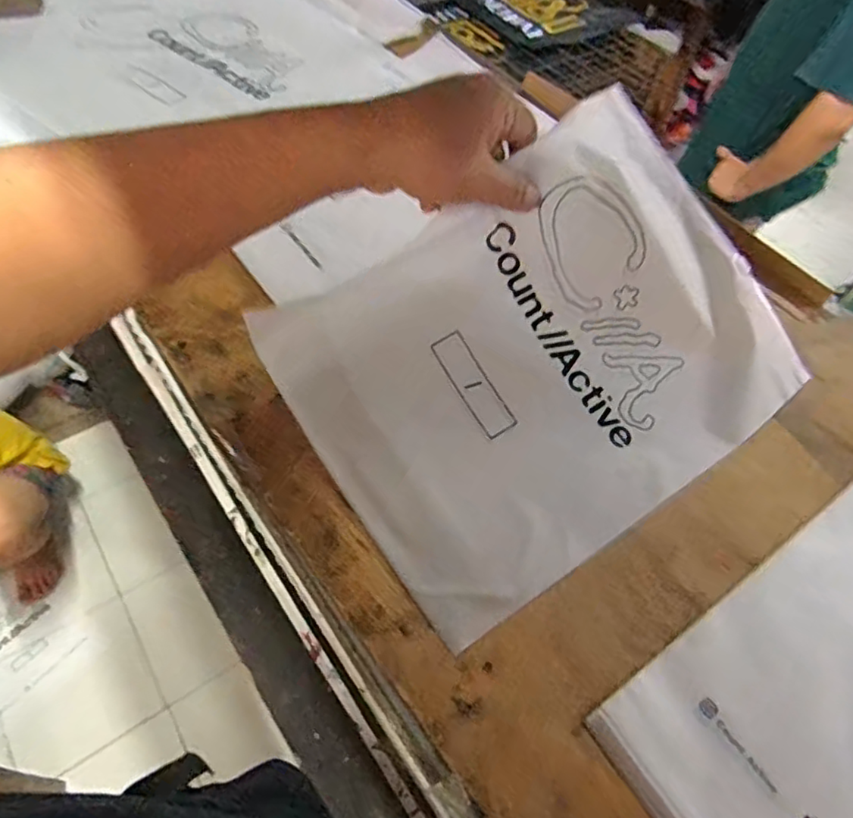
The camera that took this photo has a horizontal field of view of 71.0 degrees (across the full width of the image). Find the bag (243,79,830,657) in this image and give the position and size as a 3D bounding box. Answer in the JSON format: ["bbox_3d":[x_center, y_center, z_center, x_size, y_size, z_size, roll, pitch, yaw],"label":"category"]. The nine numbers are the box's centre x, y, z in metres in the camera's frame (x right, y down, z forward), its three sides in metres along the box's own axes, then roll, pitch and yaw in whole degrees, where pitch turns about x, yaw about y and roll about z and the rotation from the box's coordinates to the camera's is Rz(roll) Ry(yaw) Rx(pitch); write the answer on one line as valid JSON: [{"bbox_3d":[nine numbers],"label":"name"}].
[{"bbox_3d":[0.086,-0.042,0.404,0.333,0.039,0.245,-34,84,-15],"label":"bag"}]

